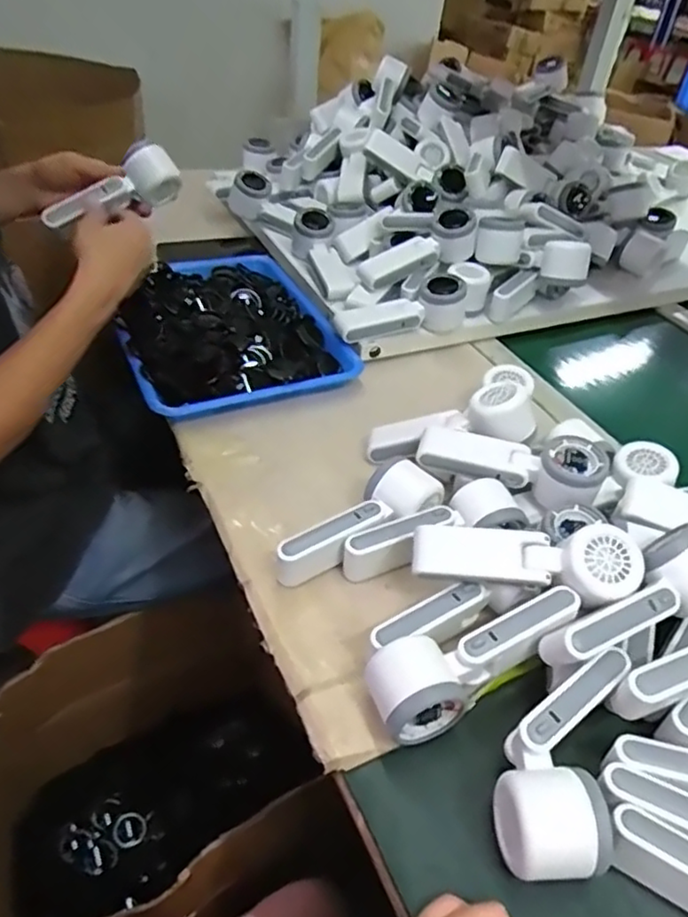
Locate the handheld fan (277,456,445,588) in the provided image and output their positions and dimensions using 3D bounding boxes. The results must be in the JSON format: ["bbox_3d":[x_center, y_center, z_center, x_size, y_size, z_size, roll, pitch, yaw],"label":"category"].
[{"bbox_3d":[0.013,0.059,0.561,0.155,0.055,0.050,-26,51,-33],"label":"handheld fan"}]

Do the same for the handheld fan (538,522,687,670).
[{"bbox_3d":[0.216,0.105,0.465,0.155,0.052,0.058,-22,49,-29],"label":"handheld fan"}]

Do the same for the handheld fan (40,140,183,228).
[{"bbox_3d":[-0.263,-0.308,0.755,0.168,0.073,0.051,-38,58,-19],"label":"handheld fan"}]

